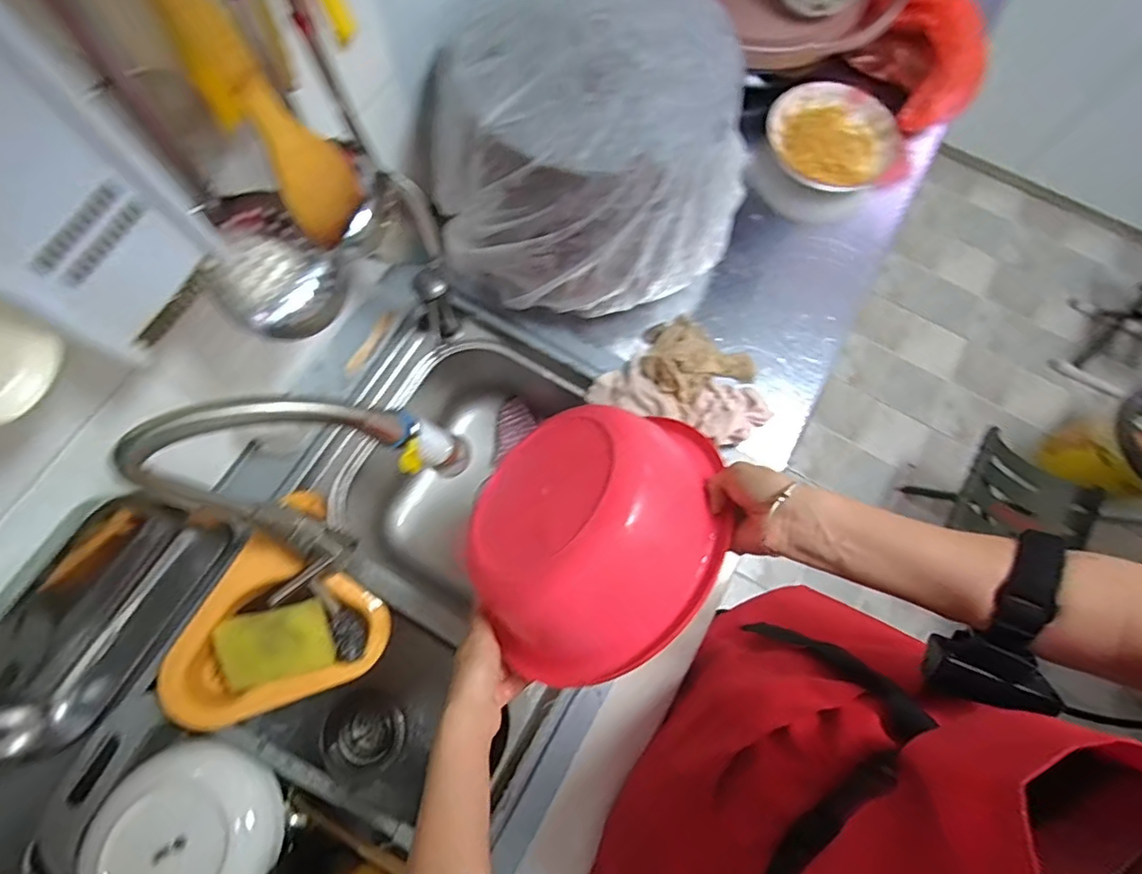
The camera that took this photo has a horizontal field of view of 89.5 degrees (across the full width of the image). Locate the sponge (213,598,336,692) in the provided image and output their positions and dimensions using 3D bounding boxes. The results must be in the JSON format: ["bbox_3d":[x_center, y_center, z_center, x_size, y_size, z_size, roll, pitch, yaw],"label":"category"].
[{"bbox_3d":[-0.326,0.228,0.635,0.108,0.014,0.084,-11,105,-25],"label":"sponge"}]

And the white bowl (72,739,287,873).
[{"bbox_3d":[-0.399,0.418,0.583,0.177,0.053,0.188,1,73,-2],"label":"white bowl"}]

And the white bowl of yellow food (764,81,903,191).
[{"bbox_3d":[0.392,-0.455,0.874,0.182,0.048,0.180,1,73,-2],"label":"white bowl of yellow food"}]

